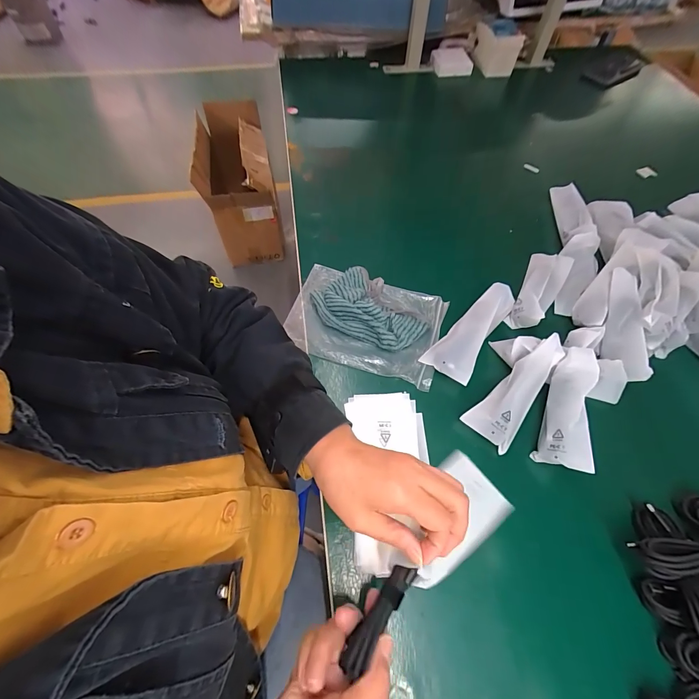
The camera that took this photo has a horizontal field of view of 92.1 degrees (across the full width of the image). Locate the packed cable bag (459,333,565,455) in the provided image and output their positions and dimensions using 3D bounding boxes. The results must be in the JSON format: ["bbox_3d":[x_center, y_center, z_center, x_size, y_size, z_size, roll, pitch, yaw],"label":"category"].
[{"bbox_3d":[0.207,0.045,0.392,0.156,0.022,0.054,-37,67,-20],"label":"packed cable bag"}]

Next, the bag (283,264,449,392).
[{"bbox_3d":[0.021,-0.048,0.455,0.205,0.031,0.147,16,61,8],"label":"bag"}]

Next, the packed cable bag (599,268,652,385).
[{"bbox_3d":[0.356,-0.036,0.435,0.041,0.022,0.155,15,61,7],"label":"packed cable bag"}]

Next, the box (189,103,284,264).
[{"bbox_3d":[-0.499,-0.748,1.529,0.293,0.379,0.681,-11,61,-8],"label":"box"}]

